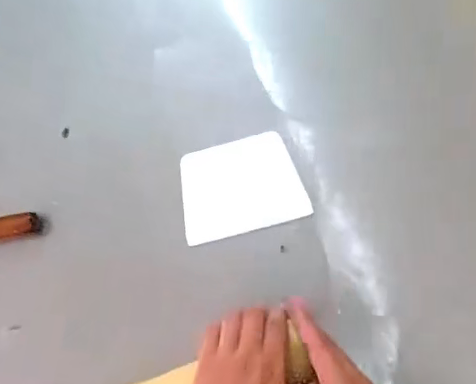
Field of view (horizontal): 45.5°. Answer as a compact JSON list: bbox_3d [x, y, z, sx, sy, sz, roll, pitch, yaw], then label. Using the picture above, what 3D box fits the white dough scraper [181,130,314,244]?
[{"bbox_3d":[0.001,-0.005,0.602,0.128,0.005,0.095,-15,84,6],"label":"white dough scraper"}]

